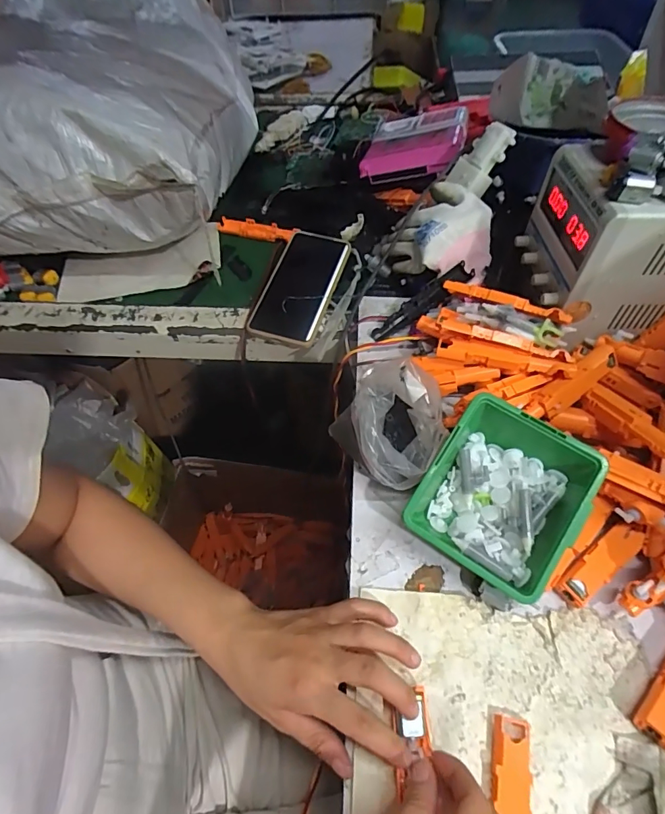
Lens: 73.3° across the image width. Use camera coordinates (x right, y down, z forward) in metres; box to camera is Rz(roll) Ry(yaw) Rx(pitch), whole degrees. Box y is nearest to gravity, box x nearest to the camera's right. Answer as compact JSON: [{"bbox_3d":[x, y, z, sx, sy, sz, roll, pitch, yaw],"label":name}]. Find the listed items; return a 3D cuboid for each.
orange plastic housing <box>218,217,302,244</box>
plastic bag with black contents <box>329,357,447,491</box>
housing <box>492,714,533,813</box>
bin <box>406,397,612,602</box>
[{"bbox_3d":[-0.105,-0.252,0.631,0.116,0.013,0.025,14,58,10],"label":"orange plastic housing"},{"bbox_3d":[0.054,0.016,0.380,0.081,0.074,0.096,-32,62,-15],"label":"plastic bag with black contents"},{"bbox_3d":[0.110,0.262,0.275,0.024,0.011,0.120,8,59,8],"label":"housing"},{"bbox_3d":[0.134,0.071,0.359,0.114,0.060,0.128,29,75,19],"label":"bin"}]

